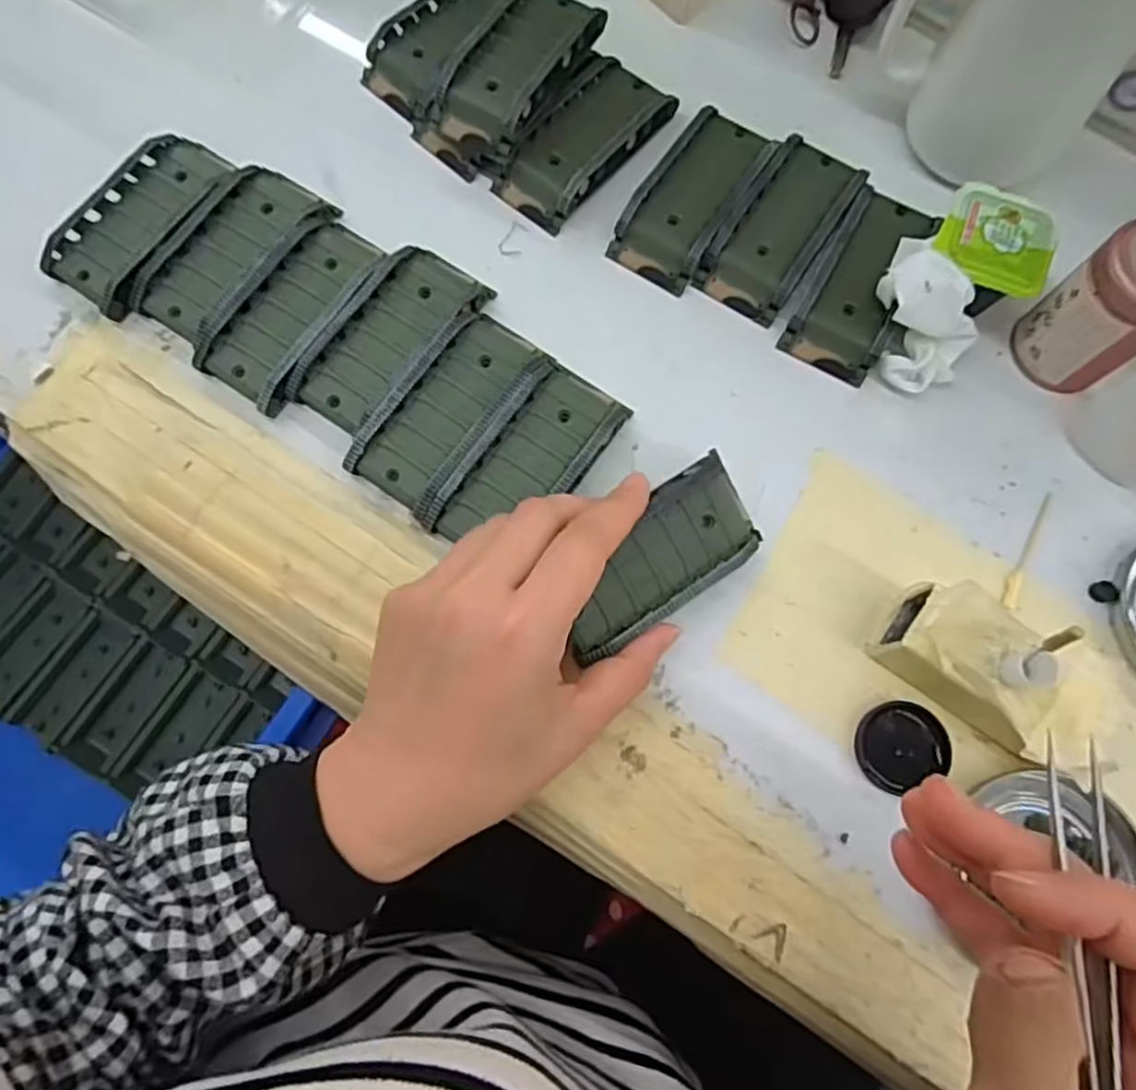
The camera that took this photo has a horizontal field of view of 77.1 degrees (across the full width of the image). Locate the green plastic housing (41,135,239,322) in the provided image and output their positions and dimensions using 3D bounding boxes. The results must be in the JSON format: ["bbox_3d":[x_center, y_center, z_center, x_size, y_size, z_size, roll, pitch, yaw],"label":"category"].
[{"bbox_3d":[-0.201,-0.155,0.339,0.047,0.017,0.093,33,76,7],"label":"green plastic housing"}]

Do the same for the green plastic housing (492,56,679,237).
[{"bbox_3d":[0.008,-0.202,0.356,0.045,0.019,0.096,37,77,8],"label":"green plastic housing"}]

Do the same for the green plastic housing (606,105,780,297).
[{"bbox_3d":[0.062,-0.171,0.348,0.043,0.020,0.095,33,76,7],"label":"green plastic housing"}]

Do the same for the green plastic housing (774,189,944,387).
[{"bbox_3d":[0.141,-0.124,0.336,0.047,0.019,0.092,28,76,6],"label":"green plastic housing"}]

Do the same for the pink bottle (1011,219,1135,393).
[{"bbox_3d":[0.232,-0.100,0.306,0.040,0.065,0.043,0,74,-1],"label":"pink bottle"}]

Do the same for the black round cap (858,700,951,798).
[{"bbox_3d":[0.133,0.080,0.286,0.035,0.005,0.032,0,74,-1],"label":"black round cap"}]

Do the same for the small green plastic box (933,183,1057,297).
[{"bbox_3d":[0.188,-0.134,0.315,0.047,0.011,0.051,19,75,4],"label":"small green plastic box"}]

